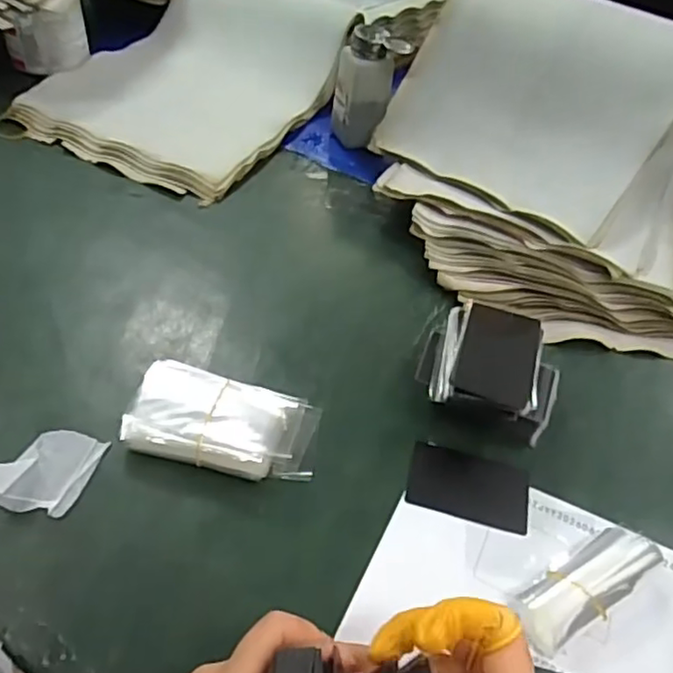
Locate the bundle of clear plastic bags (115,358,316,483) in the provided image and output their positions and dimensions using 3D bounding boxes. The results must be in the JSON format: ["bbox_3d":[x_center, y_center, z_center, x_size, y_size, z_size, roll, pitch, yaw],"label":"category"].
[{"bbox_3d":[-0.077,0.059,0.438,0.122,0.029,0.066,14,46,6],"label":"bundle of clear plastic bags"}]

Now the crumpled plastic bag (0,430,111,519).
[{"bbox_3d":[-0.187,0.081,0.408,0.050,0.027,0.066,21,47,12],"label":"crumpled plastic bag"}]

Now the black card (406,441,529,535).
[{"bbox_3d":[0.094,0.106,0.451,0.084,0.004,0.055,15,43,6],"label":"black card"}]

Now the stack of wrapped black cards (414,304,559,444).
[{"bbox_3d":[0.118,0.031,0.480,0.108,0.061,0.087,15,47,8],"label":"stack of wrapped black cards"}]

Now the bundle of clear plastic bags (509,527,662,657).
[{"bbox_3d":[0.156,0.153,0.395,0.103,0.034,0.037,-23,53,-26],"label":"bundle of clear plastic bags"}]

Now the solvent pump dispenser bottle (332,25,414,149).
[{"bbox_3d":[0.037,-0.280,0.712,0.053,0.118,0.065,-26,55,-27],"label":"solvent pump dispenser bottle"}]

